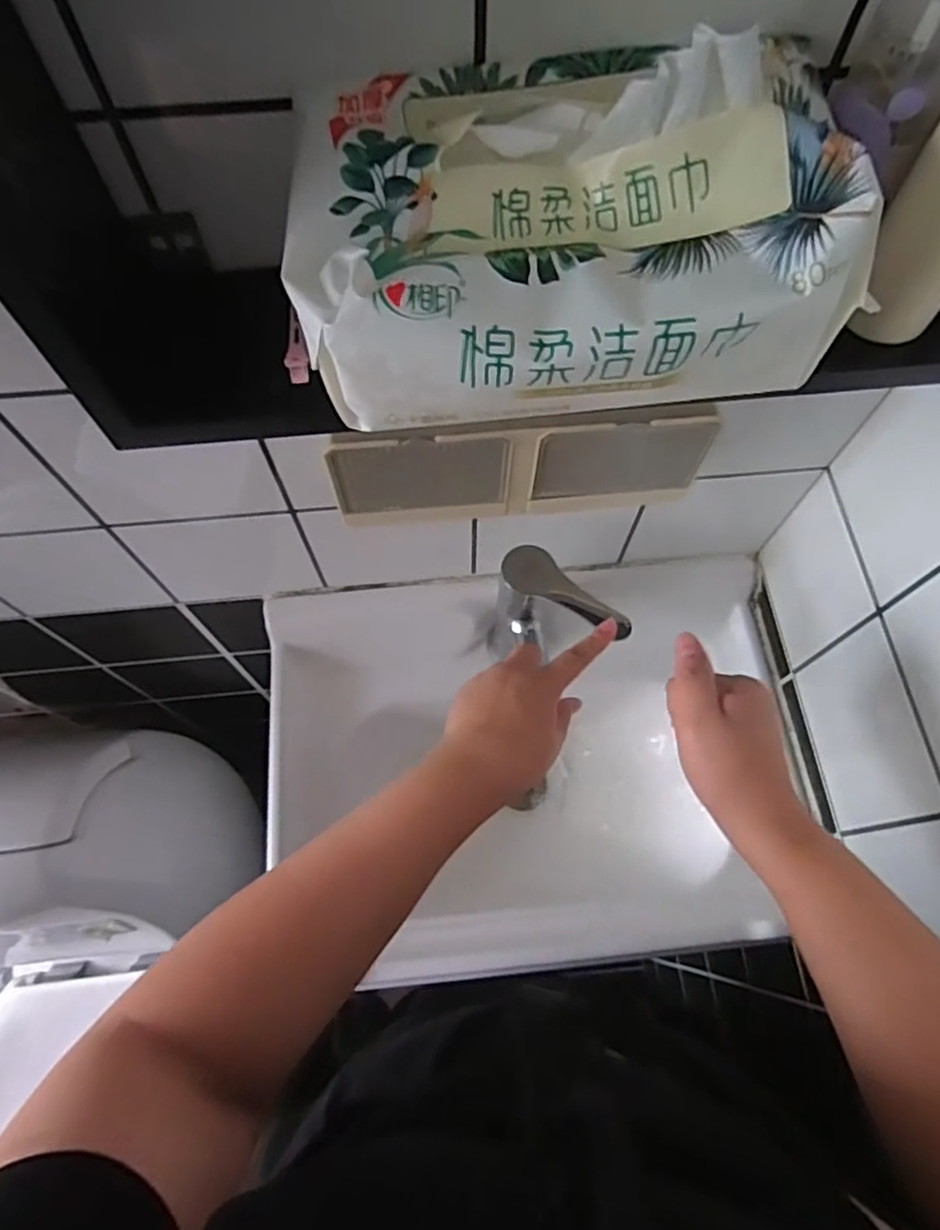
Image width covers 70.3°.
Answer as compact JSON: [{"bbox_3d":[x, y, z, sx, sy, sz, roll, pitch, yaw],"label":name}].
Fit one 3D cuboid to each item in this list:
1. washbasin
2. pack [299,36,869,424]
[{"bbox_3d":[0.063,0.149,0.724,0.514,0.211,0.357,-6,67,-2],"label":"washbasin"},{"bbox_3d":[0.038,-0.149,0.270,0.215,0.088,0.120,-9,67,-3],"label":"pack"}]

